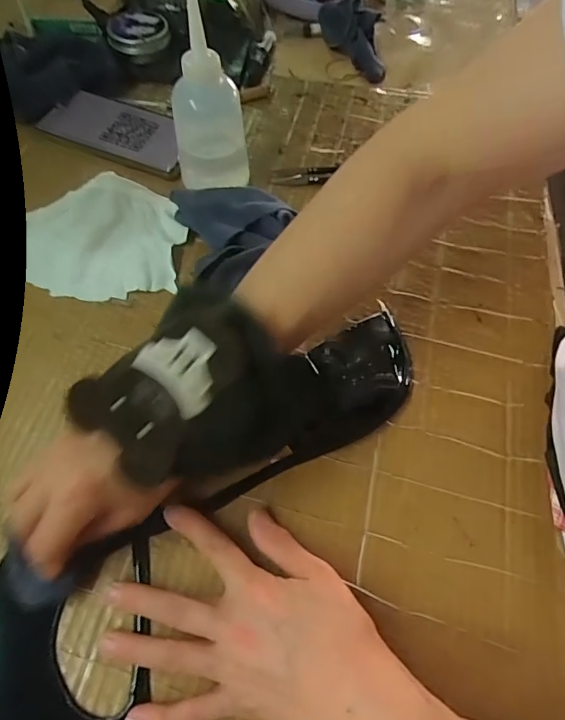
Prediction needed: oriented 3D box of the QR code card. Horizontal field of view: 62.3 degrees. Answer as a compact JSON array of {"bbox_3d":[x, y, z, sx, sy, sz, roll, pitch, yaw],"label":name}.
[{"bbox_3d":[-0.164,-0.237,0.478,0.149,0.006,0.075,20,63,9],"label":"QR code card"}]

